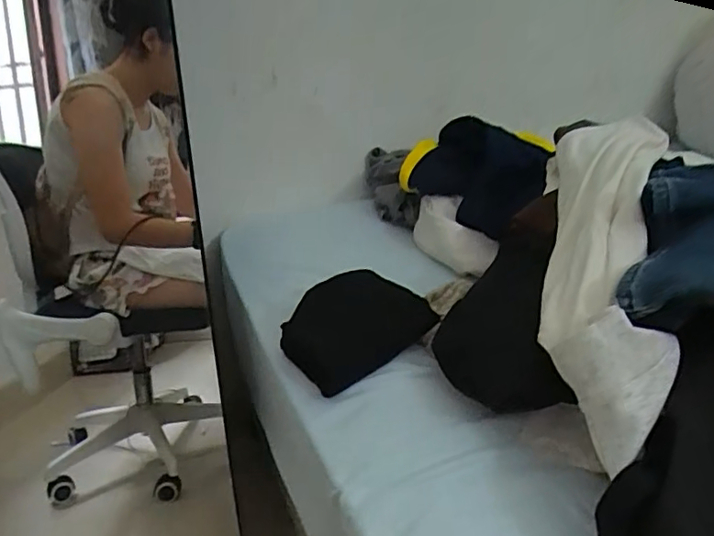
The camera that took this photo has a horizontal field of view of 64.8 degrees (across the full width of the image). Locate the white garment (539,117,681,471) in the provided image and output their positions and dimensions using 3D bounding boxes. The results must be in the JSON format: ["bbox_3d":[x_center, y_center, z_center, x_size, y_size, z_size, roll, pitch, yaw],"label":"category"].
[{"bbox_3d":[0.260,-0.017,0.587,0.122,0.086,0.447,9,49,12],"label":"white garment"}]

